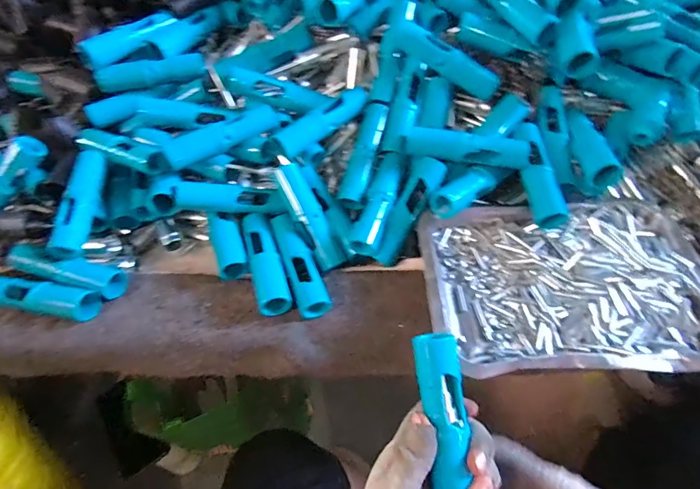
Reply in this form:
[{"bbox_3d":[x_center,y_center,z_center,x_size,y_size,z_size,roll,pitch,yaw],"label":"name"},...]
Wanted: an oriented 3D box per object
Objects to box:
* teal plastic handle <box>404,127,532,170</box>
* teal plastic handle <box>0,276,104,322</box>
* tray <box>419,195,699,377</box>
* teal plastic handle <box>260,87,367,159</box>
[{"bbox_3d":[0.120,-0.100,0.437,0.125,0.024,0.024,10,55,12],"label":"teal plastic handle"},{"bbox_3d":[-0.314,0.055,0.430,0.122,0.028,0.034,9,54,11],"label":"teal plastic handle"},{"bbox_3d":[0.198,0.034,0.399,0.251,0.036,0.181,-2,53,3],"label":"tray"},{"bbox_3d":[-0.039,-0.136,0.474,0.130,0.026,0.030,-33,56,-1],"label":"teal plastic handle"}]

